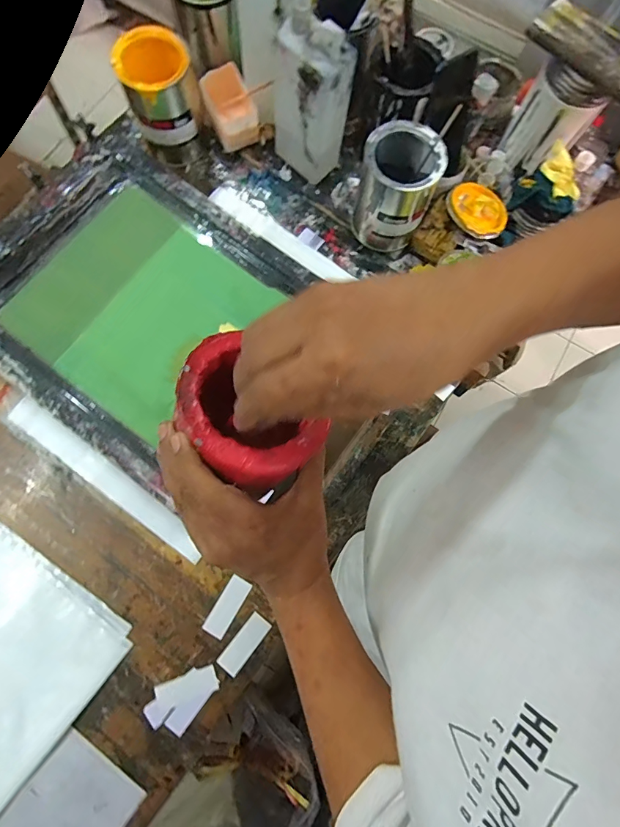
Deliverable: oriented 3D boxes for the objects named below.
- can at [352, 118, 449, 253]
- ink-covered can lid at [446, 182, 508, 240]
[{"bbox_3d":[0.127,-0.333,0.633,0.107,0.155,0.117,1,77,-3],"label":"can"},{"bbox_3d":[0.273,-0.334,0.679,0.098,0.016,0.103,1,77,-3],"label":"ink-covered can lid"}]

